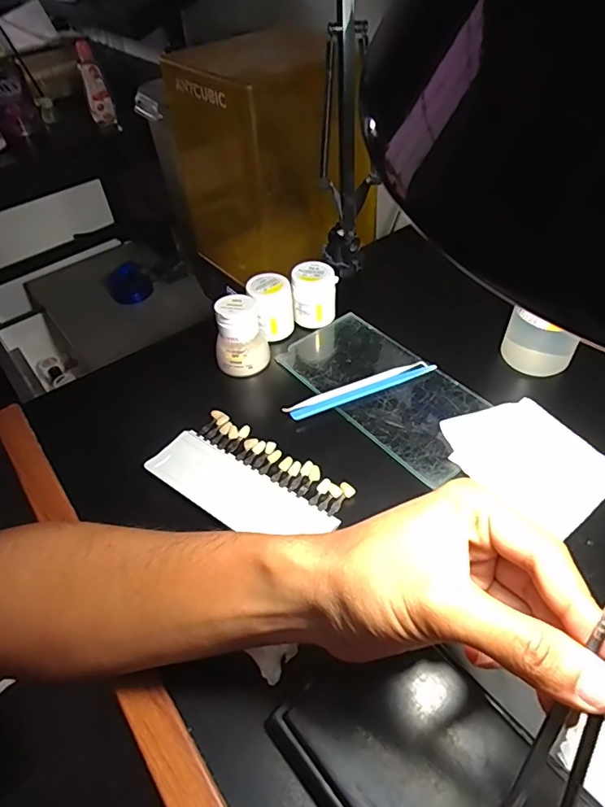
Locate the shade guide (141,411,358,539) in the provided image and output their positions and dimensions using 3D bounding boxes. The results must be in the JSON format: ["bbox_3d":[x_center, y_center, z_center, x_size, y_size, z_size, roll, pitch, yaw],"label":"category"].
[{"bbox_3d":[-0.042,0.058,0.375,0.141,0.012,0.074,27,55,26],"label":"shade guide"}]

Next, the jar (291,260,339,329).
[{"bbox_3d":[0.012,-0.108,0.496,0.042,0.056,0.042,-2,48,3],"label":"jar"}]

